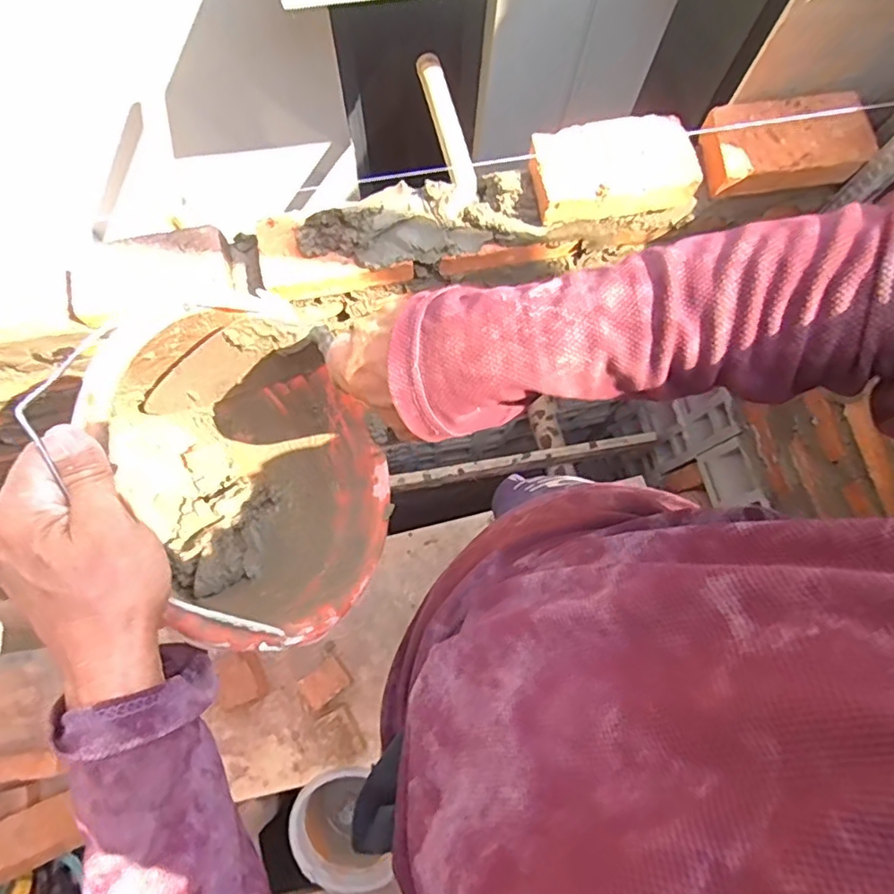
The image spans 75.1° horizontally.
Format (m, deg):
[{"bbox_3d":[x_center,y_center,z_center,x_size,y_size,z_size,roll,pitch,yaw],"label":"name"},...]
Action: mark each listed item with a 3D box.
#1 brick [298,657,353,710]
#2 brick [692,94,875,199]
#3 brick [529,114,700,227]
[{"bbox_3d":[-0.255,0.499,1.226,0.099,0.054,0.076,-37,79,-10],"label":"brick"},{"bbox_3d":[0.411,-0.372,0.710,0.188,0.048,0.098,-7,76,-3],"label":"brick"},{"bbox_3d":[0.199,-0.337,0.700,0.193,0.052,0.104,-12,76,-5],"label":"brick"}]

